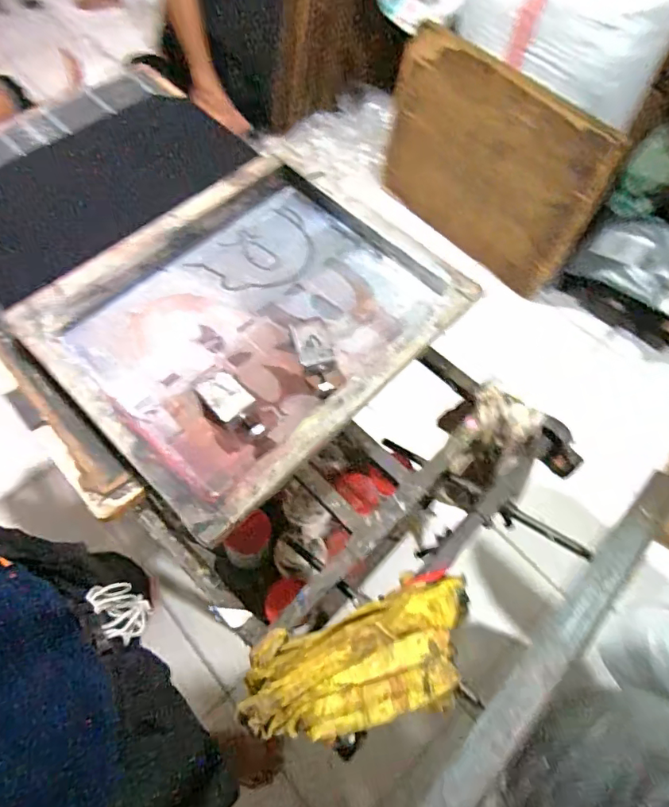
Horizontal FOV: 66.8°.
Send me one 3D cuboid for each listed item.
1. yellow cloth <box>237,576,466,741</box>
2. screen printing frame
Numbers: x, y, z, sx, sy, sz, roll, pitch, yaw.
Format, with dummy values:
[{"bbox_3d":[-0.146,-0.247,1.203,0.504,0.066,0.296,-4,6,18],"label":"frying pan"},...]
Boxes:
[{"bbox_3d":[0.034,0.301,0.587,0.306,0.087,0.122,-13,61,-9],"label":"yellow cloth"},{"bbox_3d":[-0.129,-0.149,0.806,0.480,0.069,0.583,41,67,19],"label":"screen printing frame"}]

